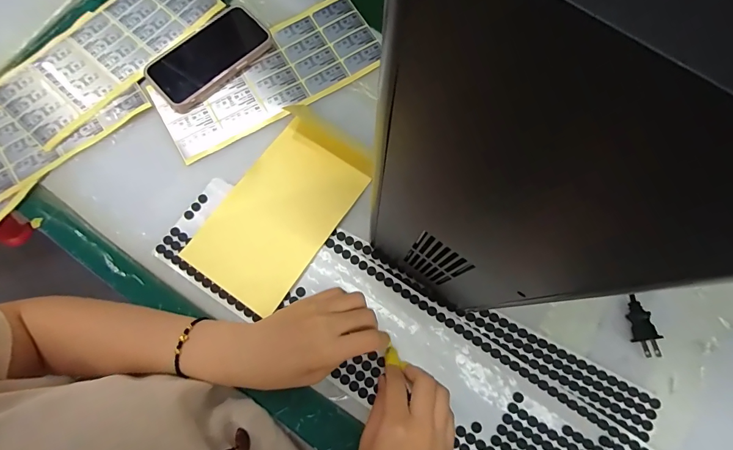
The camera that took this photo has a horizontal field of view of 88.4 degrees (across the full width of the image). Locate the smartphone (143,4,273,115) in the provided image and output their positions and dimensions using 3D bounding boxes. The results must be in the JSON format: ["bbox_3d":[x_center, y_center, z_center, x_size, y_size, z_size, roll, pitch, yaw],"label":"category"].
[{"bbox_3d":[-0.192,-0.207,0.460,0.148,0.016,0.087,-42,80,-8],"label":"smartphone"}]

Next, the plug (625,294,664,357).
[{"bbox_3d":[0.283,0.104,0.387,0.017,0.019,0.060,-3,77,0],"label":"plug"}]

